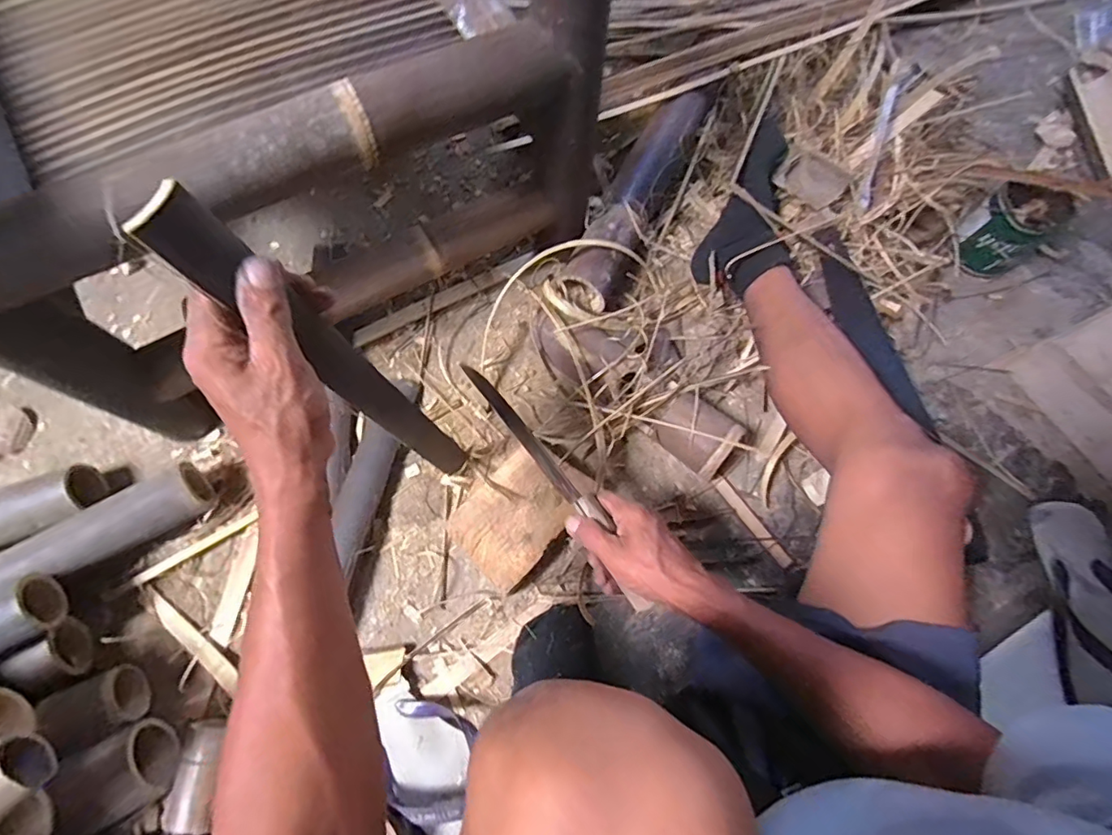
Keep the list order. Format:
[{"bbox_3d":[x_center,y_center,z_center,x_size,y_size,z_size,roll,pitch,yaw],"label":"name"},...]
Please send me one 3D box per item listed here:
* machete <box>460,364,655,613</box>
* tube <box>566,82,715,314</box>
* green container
[{"bbox_3d":[0.001,0.061,0.542,0.033,0.029,0.302,-37,79,-13],"label":"machete"},{"bbox_3d":[0.124,-0.332,0.787,0.074,0.075,0.400,26,73,7],"label":"tube"},{"bbox_3d":[0.663,-0.281,0.783,0.123,0.112,0.095,-36,76,-12],"label":"green container"}]

